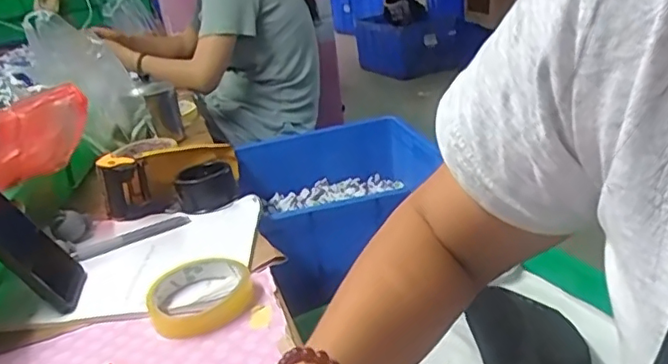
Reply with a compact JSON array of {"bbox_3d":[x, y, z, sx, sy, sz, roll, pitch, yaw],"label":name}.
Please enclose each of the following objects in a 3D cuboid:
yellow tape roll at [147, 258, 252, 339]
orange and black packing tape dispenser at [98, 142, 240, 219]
[{"bbox_3d":[-0.120,0.102,0.553,0.089,0.024,0.089,-6,24,2],"label":"yellow tape roll"},{"bbox_3d":[-0.203,-0.008,0.769,0.166,0.067,0.108,-3,24,9],"label":"orange and black packing tape dispenser"}]

